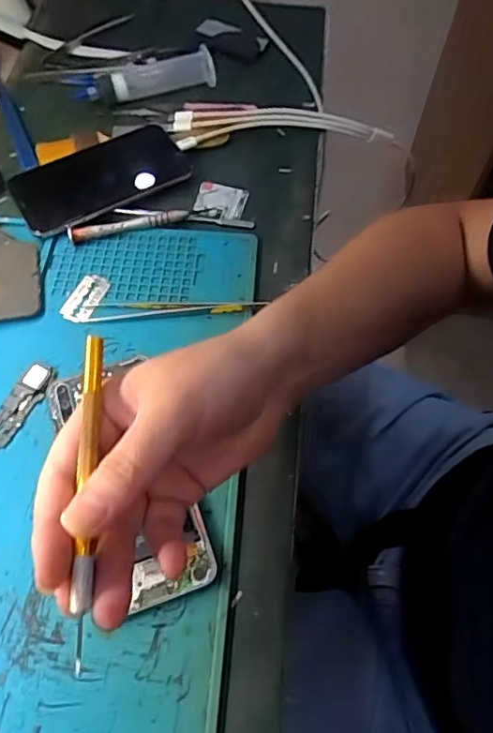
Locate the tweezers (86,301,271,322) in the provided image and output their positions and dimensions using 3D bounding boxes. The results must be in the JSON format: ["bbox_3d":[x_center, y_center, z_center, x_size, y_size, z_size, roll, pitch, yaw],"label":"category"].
[{"bbox_3d":[-0.053,-0.045,0.392,0.127,0.013,0.017,-2,61,-3],"label":"tweezers"}]

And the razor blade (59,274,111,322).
[{"bbox_3d":[-0.120,-0.051,0.404,0.023,0.004,0.041,20,62,9],"label":"razor blade"}]

